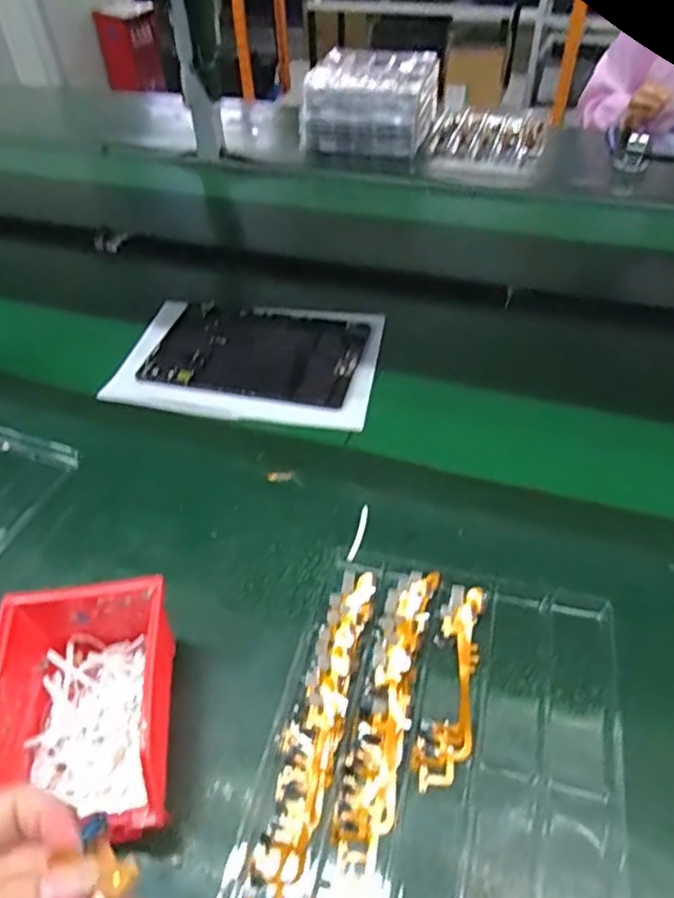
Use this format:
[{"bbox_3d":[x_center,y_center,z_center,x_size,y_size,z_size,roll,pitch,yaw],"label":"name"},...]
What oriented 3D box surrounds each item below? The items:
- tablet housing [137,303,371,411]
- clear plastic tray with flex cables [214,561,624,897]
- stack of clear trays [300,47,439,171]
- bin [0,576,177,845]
[{"bbox_3d":[-0.091,-0.112,0.703,0.232,0.008,0.153,8,45,10],"label":"tablet housing"},{"bbox_3d":[0.066,0.198,0.389,0.214,0.020,0.258,9,45,11],"label":"clear plastic tray with flex cables"},{"bbox_3d":[0.068,-0.689,1.226,0.248,0.124,0.276,8,45,10],"label":"stack of clear trays"},{"bbox_3d":[-0.158,0.161,0.382,0.099,0.073,0.136,-5,44,-4],"label":"bin"}]

